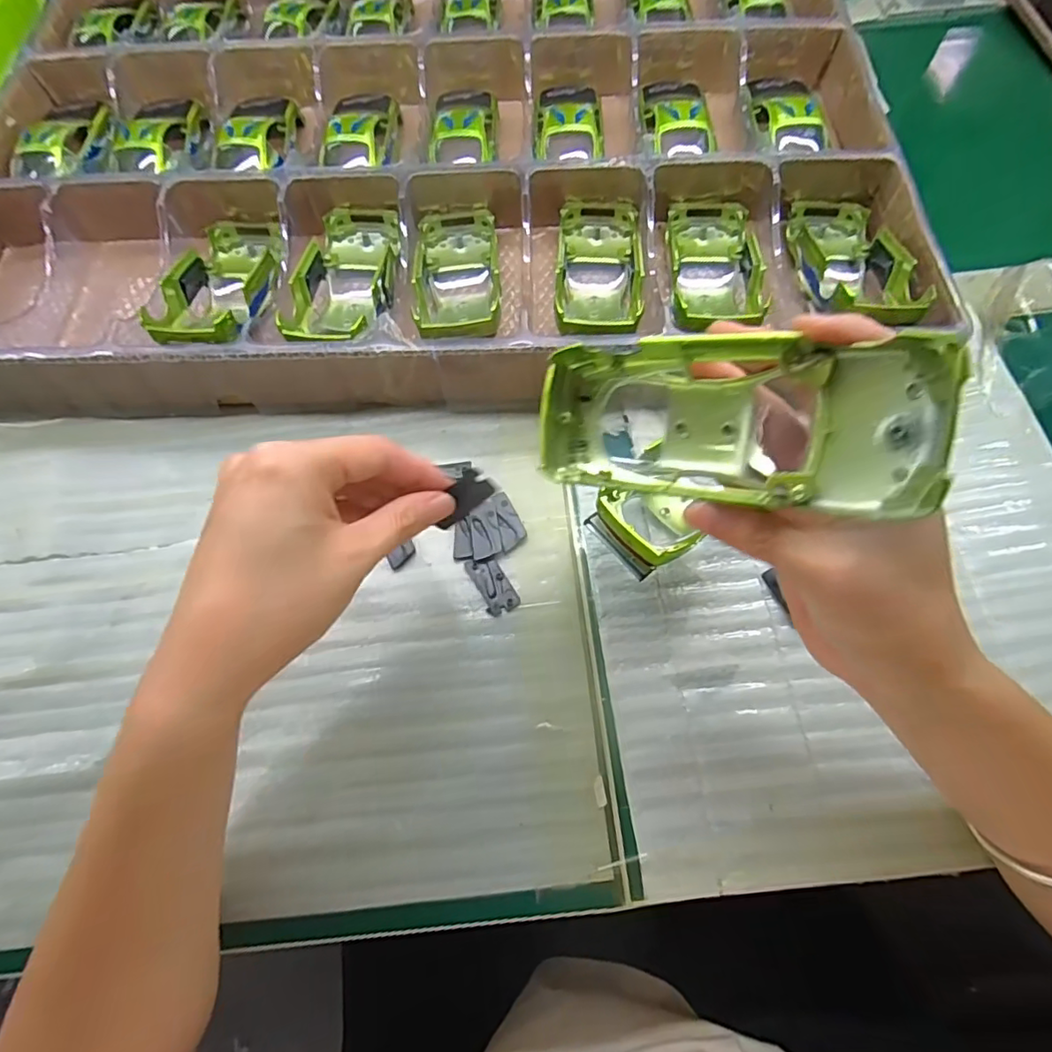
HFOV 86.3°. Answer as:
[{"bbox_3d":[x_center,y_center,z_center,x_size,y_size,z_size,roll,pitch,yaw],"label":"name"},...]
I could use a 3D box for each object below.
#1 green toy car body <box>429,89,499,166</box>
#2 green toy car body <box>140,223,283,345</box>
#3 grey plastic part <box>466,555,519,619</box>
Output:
[{"bbox_3d":[-0.046,-0.307,0.421,0.047,0.023,0.087,0,69,2],"label":"green toy car body"},{"bbox_3d":[-0.197,-0.157,0.371,0.058,0.035,0.130,-6,50,-1],"label":"green toy car body"},{"bbox_3d":[-0.018,0.031,0.307,0.019,0.004,0.034,-25,70,-8],"label":"grey plastic part"}]

